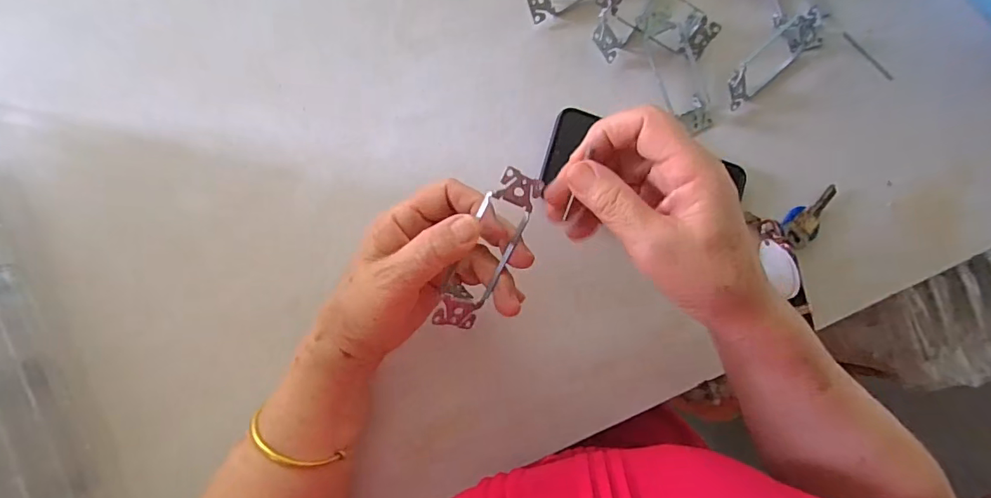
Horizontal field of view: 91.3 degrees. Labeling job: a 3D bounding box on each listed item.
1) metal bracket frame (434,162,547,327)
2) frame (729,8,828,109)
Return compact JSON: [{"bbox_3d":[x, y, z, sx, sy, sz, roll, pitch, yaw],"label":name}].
[{"bbox_3d":[-0.004,0.002,0.306,0.031,0.026,0.107,22,107,-4],"label":"metal bracket frame"},{"bbox_3d":[0.250,-0.171,0.421,0.129,0.021,0.032,-37,91,-7],"label":"frame"}]

